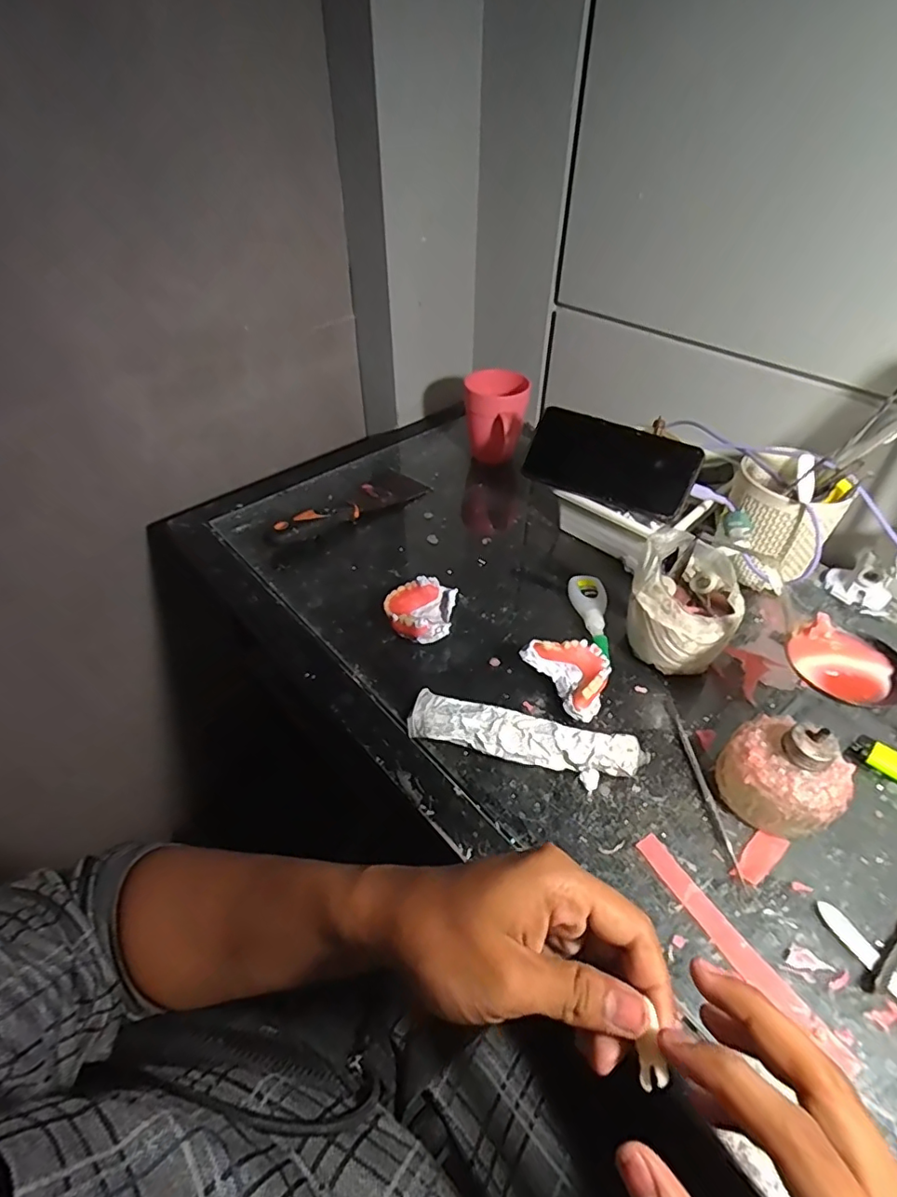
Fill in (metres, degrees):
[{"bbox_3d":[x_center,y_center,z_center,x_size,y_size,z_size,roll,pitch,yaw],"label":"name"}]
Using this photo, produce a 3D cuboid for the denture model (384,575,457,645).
[{"bbox_3d":[-0.027,0.014,0.514,0.061,0.031,0.072,4,45,5],"label":"denture model"}]

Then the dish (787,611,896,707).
[{"bbox_3d":[0.262,0.043,0.360,0.059,0.015,0.067,-32,53,-27],"label":"dish"}]

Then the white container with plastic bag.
[{"bbox_3d":[0.198,0.009,0.467,0.090,0.100,0.079,29,52,27],"label":"white container with plastic bag"}]

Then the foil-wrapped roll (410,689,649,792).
[{"bbox_3d":[0.054,0.108,0.419,0.171,0.028,0.035,13,46,13],"label":"foil-wrapped roll"}]

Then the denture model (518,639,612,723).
[{"bbox_3d":[0.105,0.063,0.458,0.056,0.036,0.073,-26,50,-23],"label":"denture model"}]

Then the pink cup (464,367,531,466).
[{"bbox_3d":[0.058,-0.223,0.686,0.078,0.087,0.101,6,45,7],"label":"pink cup"}]

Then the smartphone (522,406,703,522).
[{"bbox_3d":[0.163,-0.139,0.559,0.164,0.076,0.008,23,13,22],"label":"smartphone"}]

